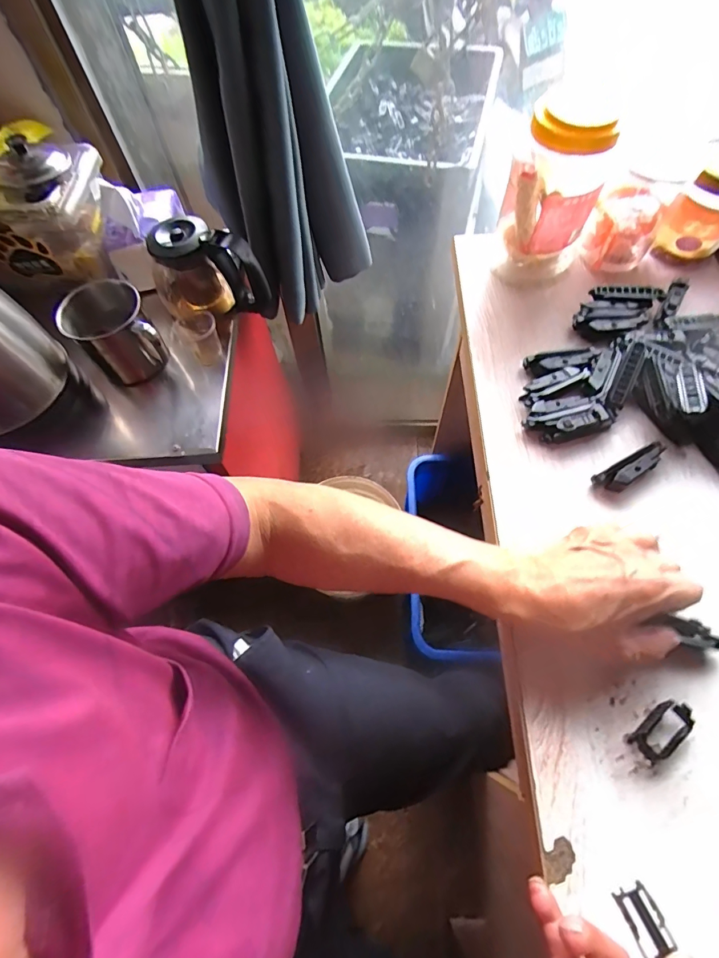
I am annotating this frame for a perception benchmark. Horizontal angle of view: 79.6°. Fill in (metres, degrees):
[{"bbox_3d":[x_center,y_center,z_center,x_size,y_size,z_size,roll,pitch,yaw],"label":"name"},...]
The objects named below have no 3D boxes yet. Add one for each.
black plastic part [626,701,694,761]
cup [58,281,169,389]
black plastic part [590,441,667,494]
[{"bbox_3d":[0.227,0.188,0.322,0.049,0.013,0.027,-37,68,-15],"label":"black plastic part"},{"bbox_3d":[-0.307,-0.185,0.551,0.095,0.090,0.097,-1,64,2],"label":"cup"},{"bbox_3d":[0.259,-0.008,0.412,0.072,0.019,0.022,-25,65,-10],"label":"black plastic part"}]

